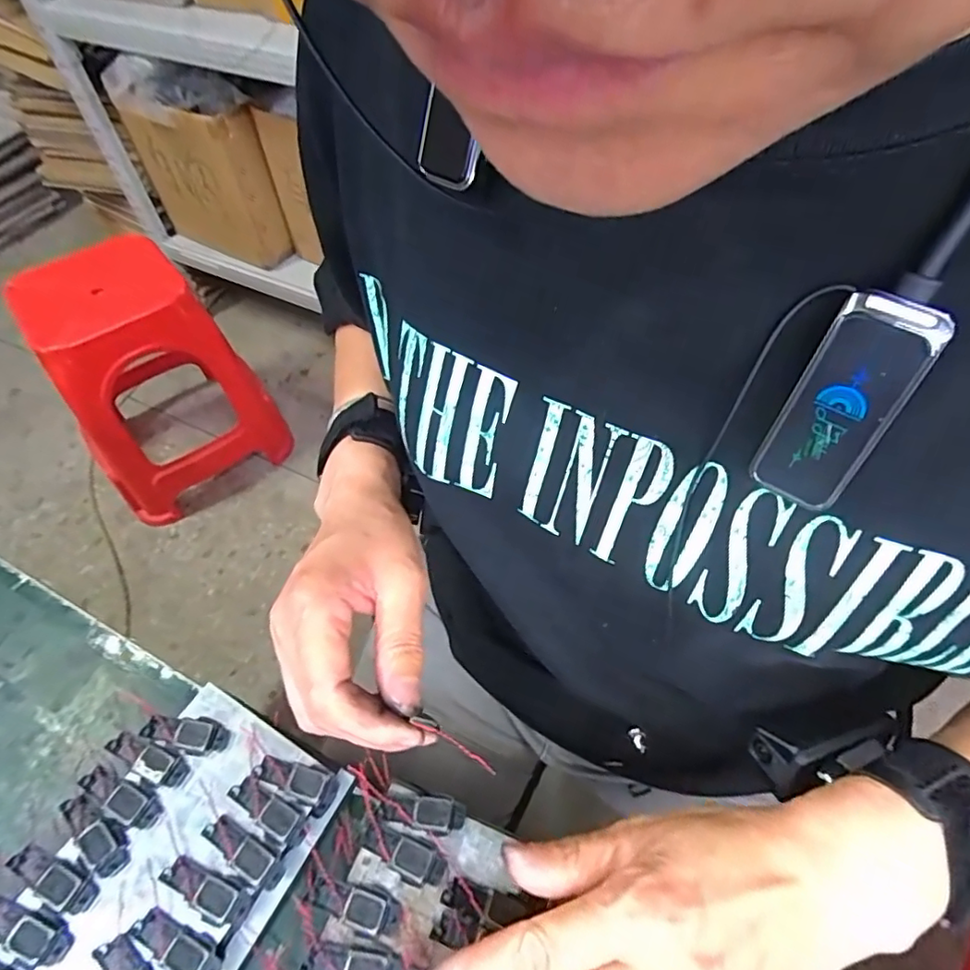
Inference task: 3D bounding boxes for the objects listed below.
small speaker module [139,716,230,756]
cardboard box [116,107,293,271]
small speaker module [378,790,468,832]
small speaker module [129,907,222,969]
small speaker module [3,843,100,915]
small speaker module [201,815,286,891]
[{"bbox_3d":[-0.145,0.120,0.282,0.040,0.006,0.014,9,55,9],"label":"small speaker module"},{"bbox_3d":[-0.633,-0.705,1.326,0.350,0.291,0.151,35,63,24],"label":"cardboard box"},{"bbox_3d":[-0.028,0.147,0.263,0.038,0.005,0.014,5,55,6],"label":"small speaker module"},{"bbox_3d":[-0.126,0.189,0.238,0.039,0.004,0.014,22,51,12],"label":"small speaker module"},{"bbox_3d":[-0.185,0.166,0.247,0.040,0.005,0.014,19,57,15],"label":"small speaker module"},{"bbox_3d":[-0.107,0.160,0.255,0.039,0.004,0.015,22,58,17],"label":"small speaker module"}]

